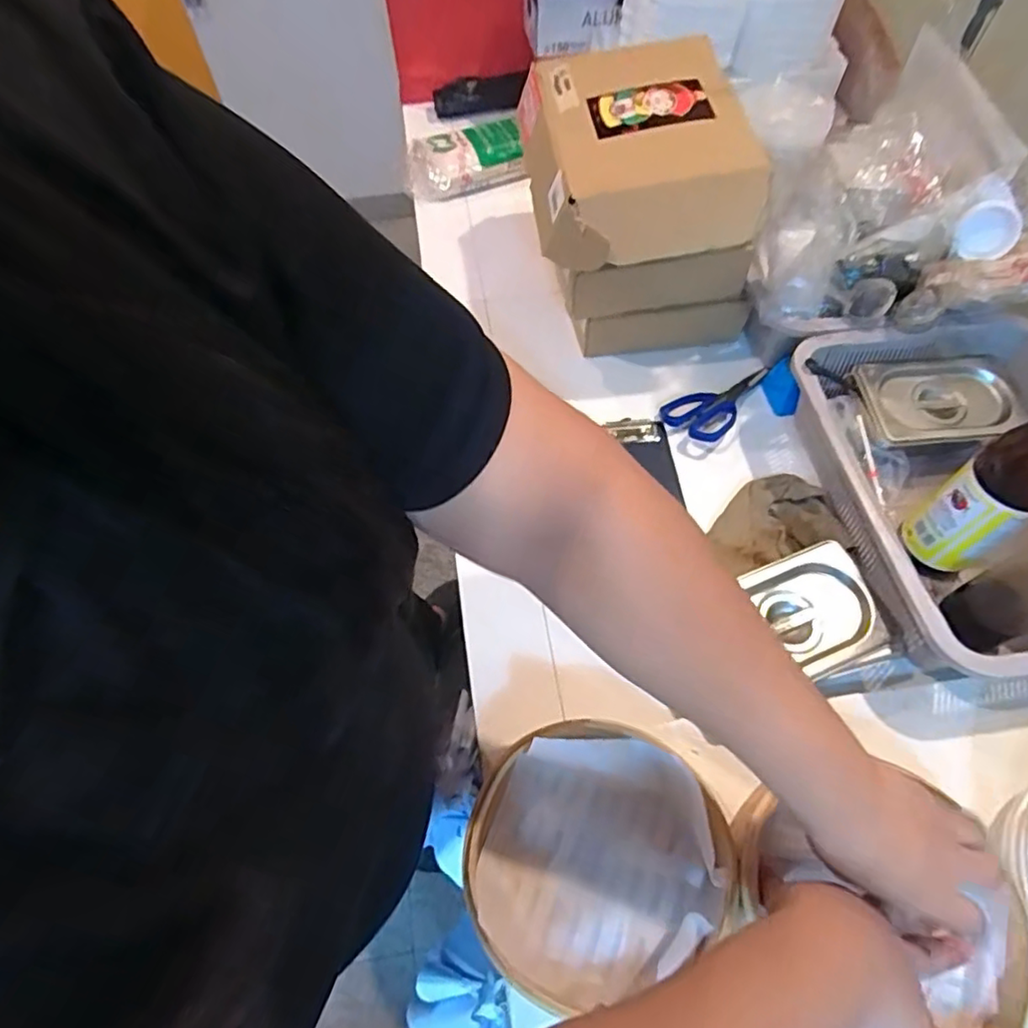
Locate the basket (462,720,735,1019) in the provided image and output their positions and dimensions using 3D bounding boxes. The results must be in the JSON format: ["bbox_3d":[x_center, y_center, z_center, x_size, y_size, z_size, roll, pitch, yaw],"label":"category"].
[{"bbox_3d":[0.061,0.255,0.473,0.192,0.048,0.172,-26,63,-13],"label":"basket"}]

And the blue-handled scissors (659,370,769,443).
[{"bbox_3d":[0.246,-0.145,0.748,0.080,0.018,0.145,40,68,21],"label":"blue-handled scissors"}]

